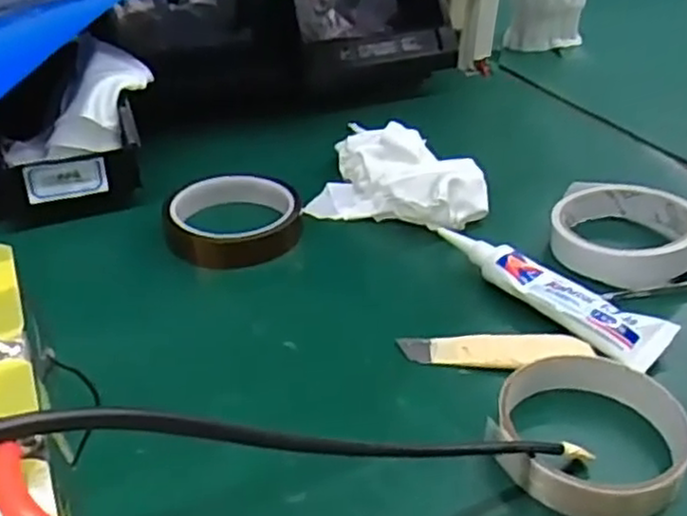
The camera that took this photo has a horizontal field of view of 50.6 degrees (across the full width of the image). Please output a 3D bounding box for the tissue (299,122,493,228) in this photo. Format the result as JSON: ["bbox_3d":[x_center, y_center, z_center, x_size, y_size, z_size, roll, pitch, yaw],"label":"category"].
[{"bbox_3d":[0.039,-0.056,0.509,0.125,0.047,0.073,17,38,22],"label":"tissue"}]

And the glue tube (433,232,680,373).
[{"bbox_3d":[0.117,0.015,0.416,0.033,0.017,0.141,-27,44,-34],"label":"glue tube"}]

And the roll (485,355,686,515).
[{"bbox_3d":[0.112,0.079,0.331,0.080,0.026,0.082,1,35,0],"label":"roll"}]

